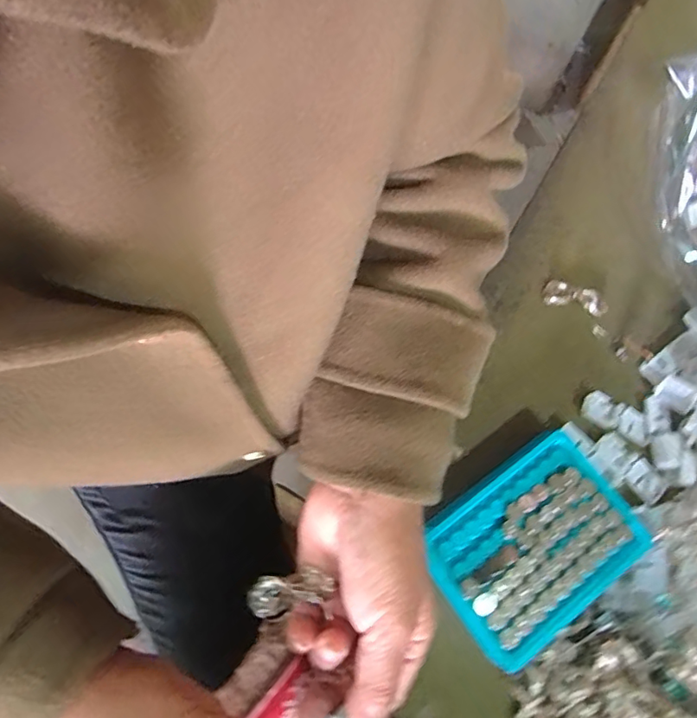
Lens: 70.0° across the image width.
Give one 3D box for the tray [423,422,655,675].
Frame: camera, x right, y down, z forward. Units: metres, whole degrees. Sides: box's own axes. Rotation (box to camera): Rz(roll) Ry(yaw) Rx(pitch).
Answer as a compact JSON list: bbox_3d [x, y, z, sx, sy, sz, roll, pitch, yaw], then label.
[{"bbox_3d":[0.121,0.123,0.333,0.131,0.022,0.098,-34,77,-12],"label":"tray"}]

